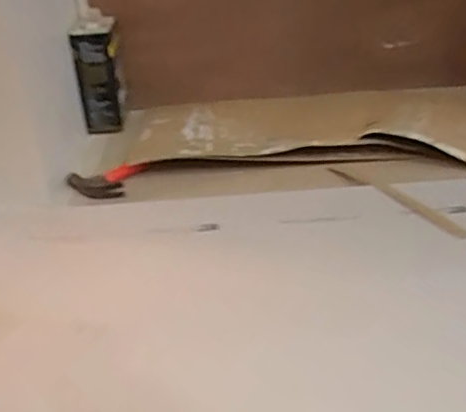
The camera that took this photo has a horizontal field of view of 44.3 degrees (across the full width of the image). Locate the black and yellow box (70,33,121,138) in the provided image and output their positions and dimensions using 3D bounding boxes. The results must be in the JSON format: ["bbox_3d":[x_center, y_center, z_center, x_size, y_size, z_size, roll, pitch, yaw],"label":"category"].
[{"bbox_3d":[-0.307,-0.282,1.338,0.103,0.229,0.056,-10,31,-11],"label":"black and yellow box"}]

